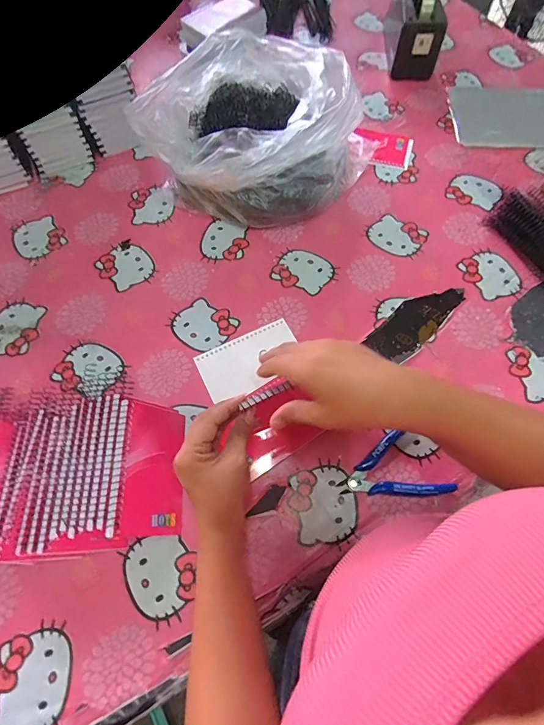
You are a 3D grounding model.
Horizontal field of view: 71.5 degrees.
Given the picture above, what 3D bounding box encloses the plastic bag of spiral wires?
[{"bbox_3d":[-0.015,-0.345,0.565,0.287,0.154,0.258,22,67,11],"label":"plastic bag of spiral wires"}]

